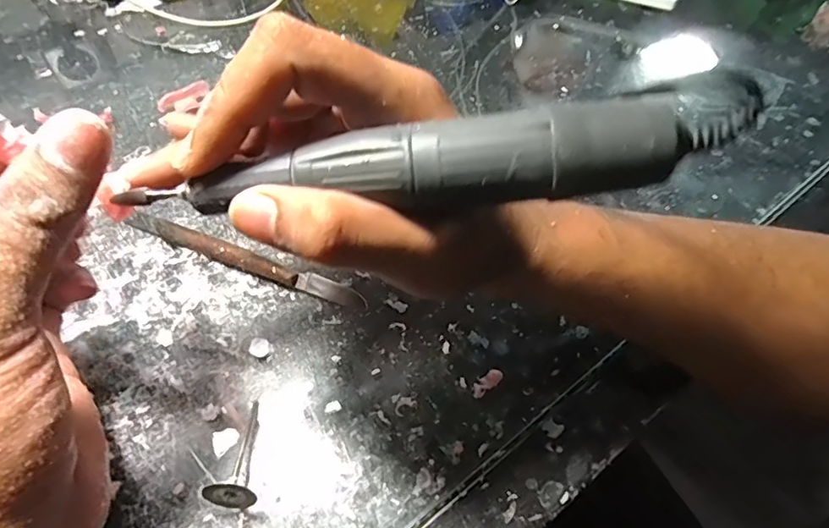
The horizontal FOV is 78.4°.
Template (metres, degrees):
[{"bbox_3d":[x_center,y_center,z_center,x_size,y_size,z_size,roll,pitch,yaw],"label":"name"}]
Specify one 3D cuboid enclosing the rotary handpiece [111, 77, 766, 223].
[{"bbox_3d":[0.006,-0.029,0.150,0.168,0.022,0.020,-5,53,8],"label":"rotary handpiece"}]

